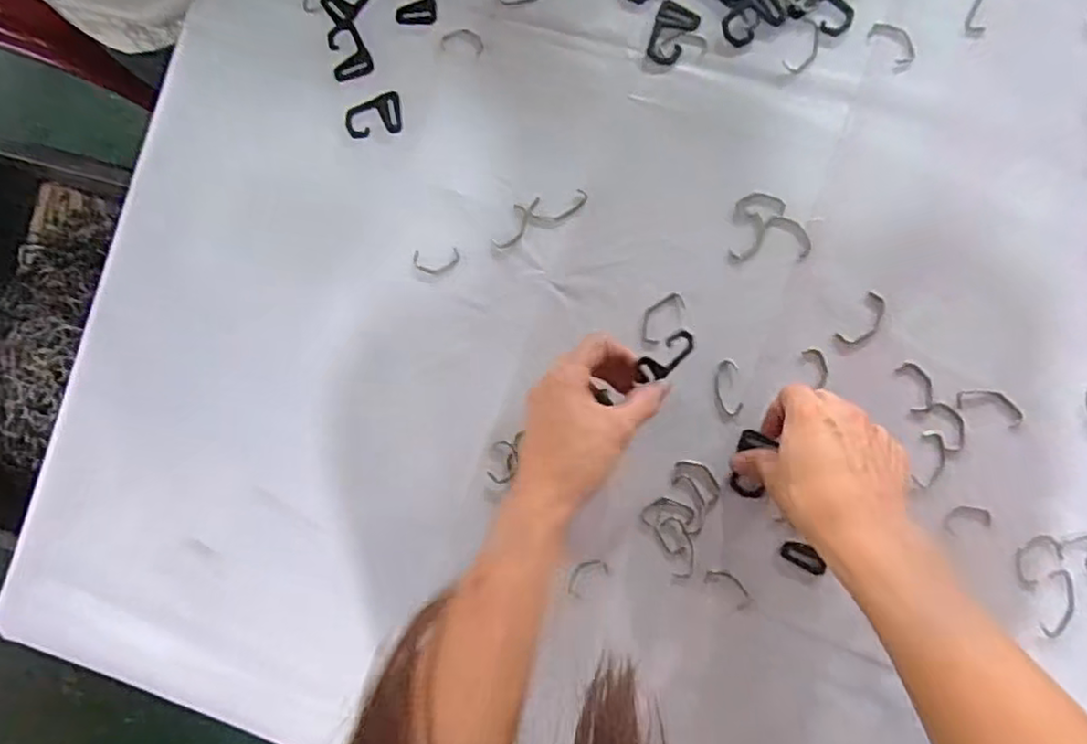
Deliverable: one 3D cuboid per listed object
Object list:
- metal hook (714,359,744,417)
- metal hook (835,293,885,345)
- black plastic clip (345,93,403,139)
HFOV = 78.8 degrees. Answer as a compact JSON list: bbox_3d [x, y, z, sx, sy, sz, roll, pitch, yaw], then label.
[{"bbox_3d":[0.124,0.010,0.442,0.017,0.004,0.039,-7,87,6],"label":"metal hook"},{"bbox_3d":[0.212,-0.033,0.437,0.019,0.004,0.039,38,93,6],"label":"metal hook"},{"bbox_3d":[-0.124,-0.187,0.484,0.042,0.004,0.030,-9,87,6],"label":"black plastic clip"}]

